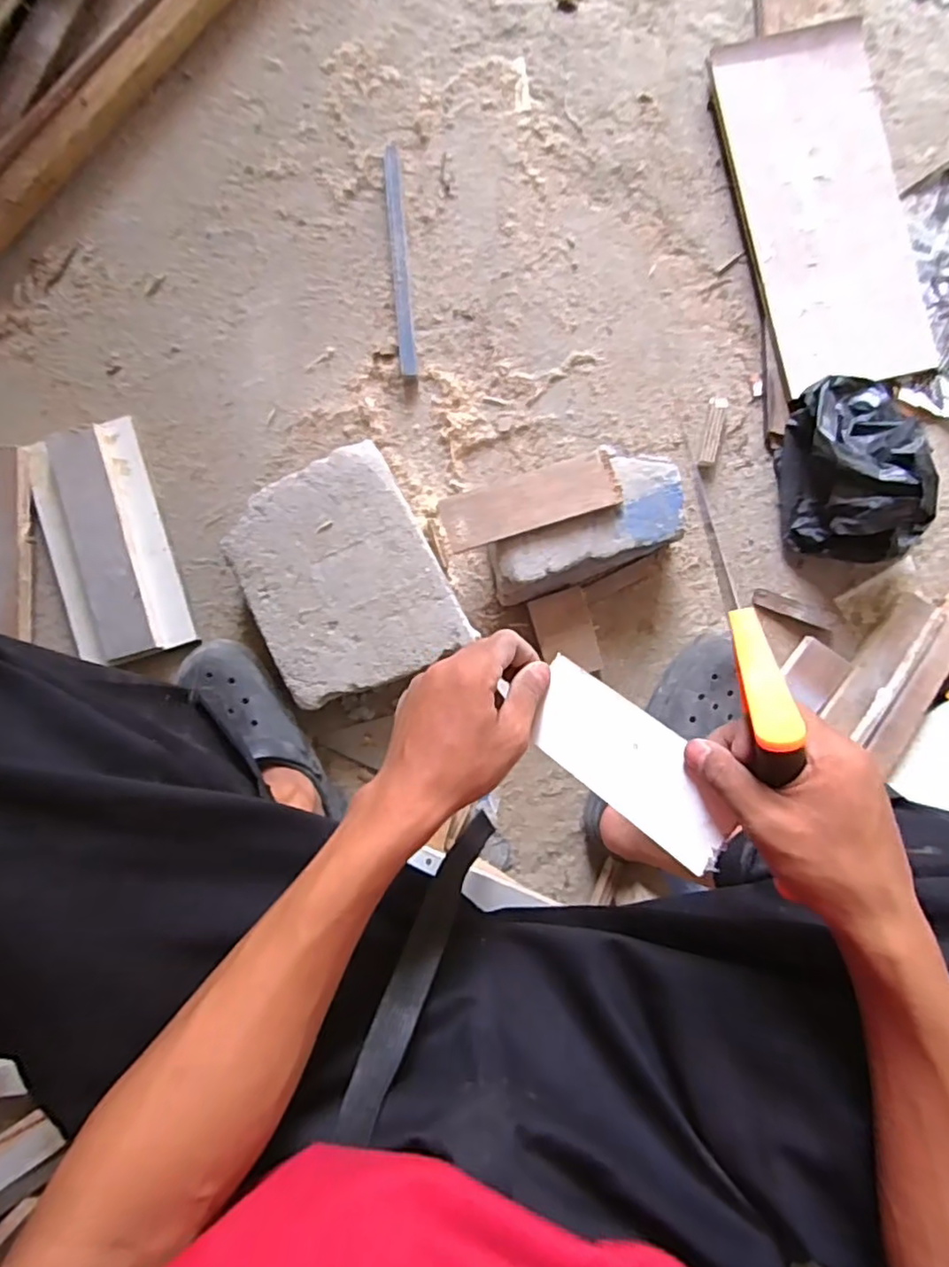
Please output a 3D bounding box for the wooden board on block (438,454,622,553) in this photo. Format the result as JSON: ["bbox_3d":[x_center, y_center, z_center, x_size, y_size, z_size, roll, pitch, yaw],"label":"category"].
[{"bbox_3d":[0.057,-0.135,0.649,0.182,0.015,0.052,-17,90,1],"label":"wooden board on block"}]

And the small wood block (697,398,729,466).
[{"bbox_3d":[0.272,-0.229,0.715,0.022,0.011,0.077,12,91,1],"label":"small wood block"}]

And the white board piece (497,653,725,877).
[{"bbox_3d":[0.094,0.076,0.387,0.140,0.004,0.059,36,97,30],"label":"white board piece"}]

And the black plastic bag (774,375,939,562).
[{"bbox_3d":[0.411,-0.177,0.673,0.129,0.098,0.197,-6,90,1],"label":"black plastic bag"}]

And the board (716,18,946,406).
[{"bbox_3d":[0.391,-0.474,0.710,0.178,0.031,0.398,-14,90,1],"label":"board"}]

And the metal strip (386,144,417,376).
[{"bbox_3d":[-0.085,-0.428,0.724,0.018,0.016,0.259,-5,90,1],"label":"metal strip"}]

